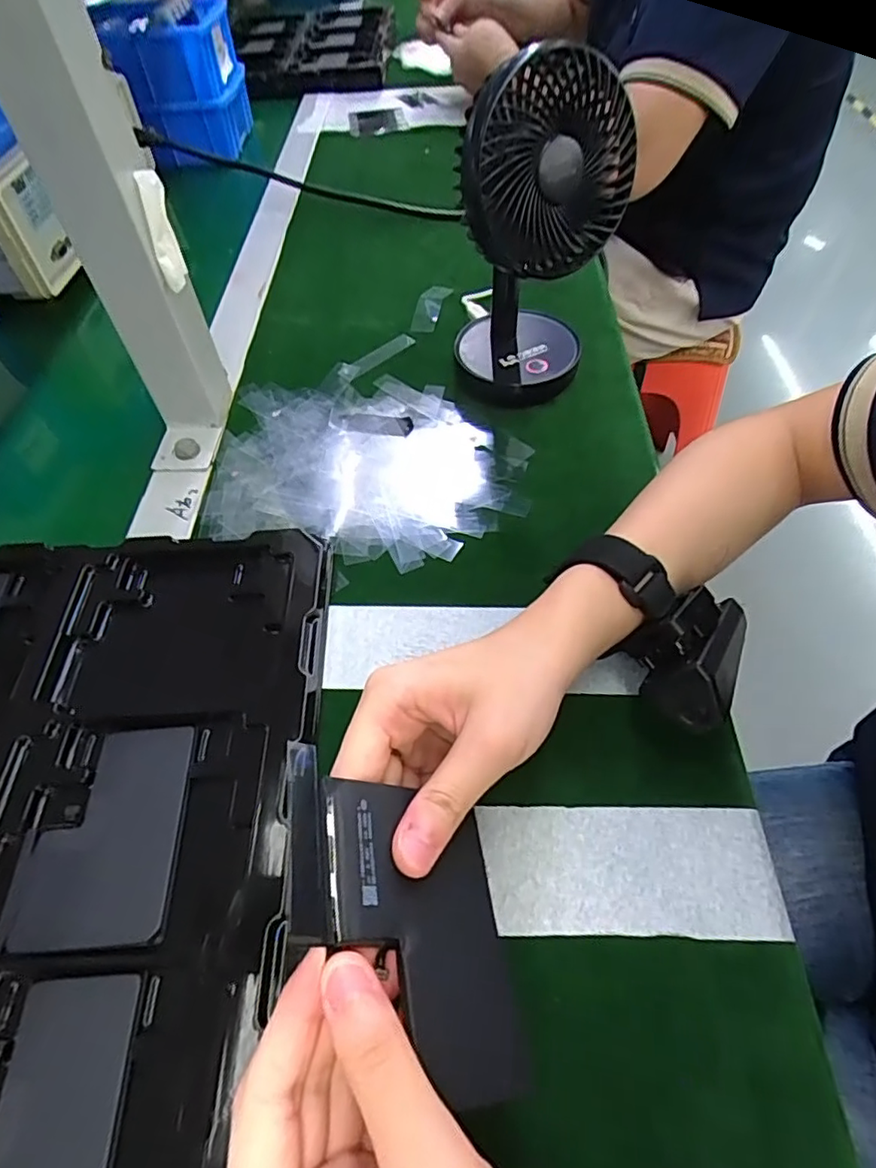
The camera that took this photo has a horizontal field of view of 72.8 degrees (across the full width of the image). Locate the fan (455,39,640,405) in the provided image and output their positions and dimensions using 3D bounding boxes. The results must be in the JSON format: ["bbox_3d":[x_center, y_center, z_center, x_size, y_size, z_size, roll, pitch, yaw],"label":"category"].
[{"bbox_3d":[0.065,-0.220,0.388,0.093,0.183,0.140,11,56,8],"label":"fan"}]

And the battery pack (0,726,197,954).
[{"bbox_3d":[-0.147,0.108,0.262,0.066,0.004,0.089,-2,55,-2],"label":"battery pack"}]

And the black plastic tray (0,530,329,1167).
[{"bbox_3d":[-0.201,0.108,0.258,0.278,0.024,0.316,-1,55,-1],"label":"black plastic tray"}]

